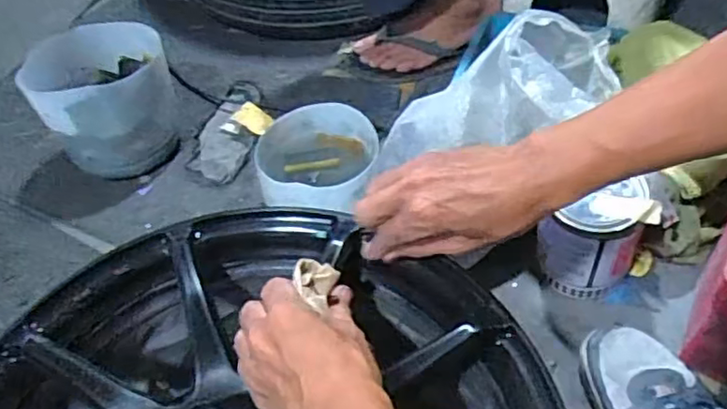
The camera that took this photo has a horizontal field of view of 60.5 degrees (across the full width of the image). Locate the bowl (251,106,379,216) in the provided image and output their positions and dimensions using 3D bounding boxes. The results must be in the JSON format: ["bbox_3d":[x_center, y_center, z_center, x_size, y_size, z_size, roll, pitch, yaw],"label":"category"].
[{"bbox_3d":[-0.060,-0.046,0.781,0.139,0.089,0.161,7,50,8],"label":"bowl"}]

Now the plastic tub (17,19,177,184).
[{"bbox_3d":[-0.335,-0.135,0.835,0.162,0.159,0.154,-1,50,1],"label":"plastic tub"}]

